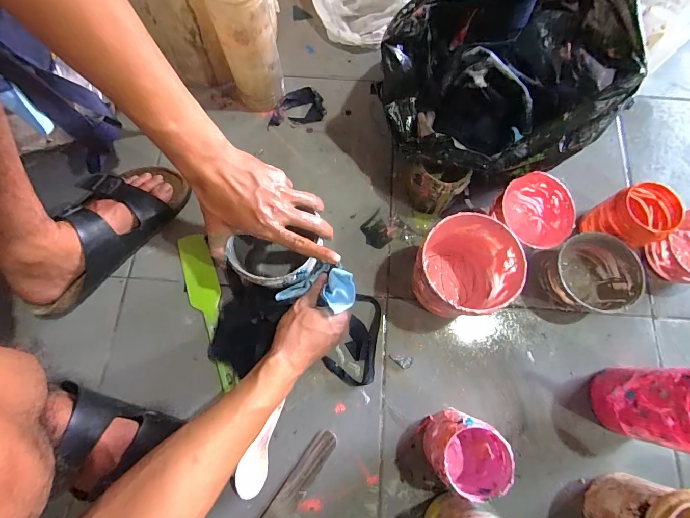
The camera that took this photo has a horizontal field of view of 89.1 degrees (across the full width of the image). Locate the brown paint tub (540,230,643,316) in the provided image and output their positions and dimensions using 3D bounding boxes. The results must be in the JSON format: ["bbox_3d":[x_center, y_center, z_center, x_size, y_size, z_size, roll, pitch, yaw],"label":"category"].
[{"bbox_3d":[0.354,0.024,0.512,0.109,0.066,0.109,0,73,0],"label":"brown paint tub"}]

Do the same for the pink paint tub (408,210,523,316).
[{"bbox_3d":[0.162,0.016,0.487,0.121,0.116,0.129,0,73,0],"label":"pink paint tub"}]

